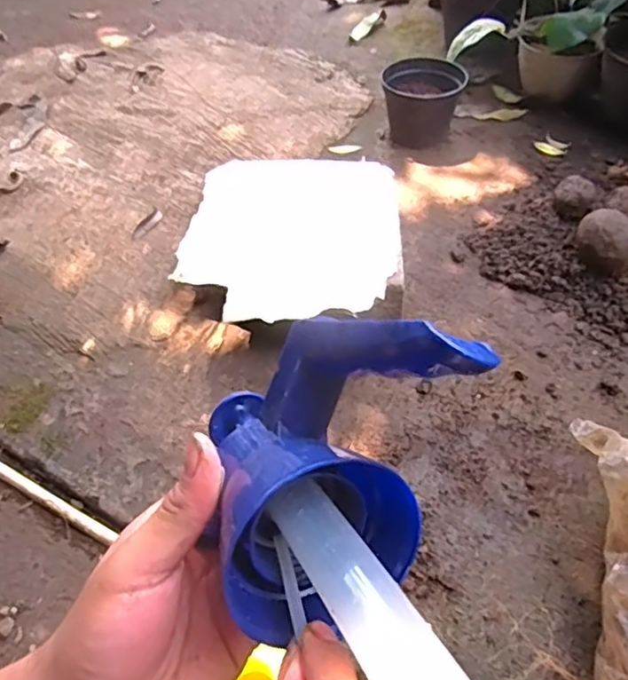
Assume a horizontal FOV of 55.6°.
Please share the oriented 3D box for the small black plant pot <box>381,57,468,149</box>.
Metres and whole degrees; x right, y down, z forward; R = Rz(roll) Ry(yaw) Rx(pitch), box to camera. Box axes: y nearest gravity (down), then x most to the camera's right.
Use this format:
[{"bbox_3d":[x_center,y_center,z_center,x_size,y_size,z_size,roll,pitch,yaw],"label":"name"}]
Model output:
[{"bbox_3d":[0.238,-0.516,1.296,0.155,0.128,0.144,-3,47,3],"label":"small black plant pot"}]

